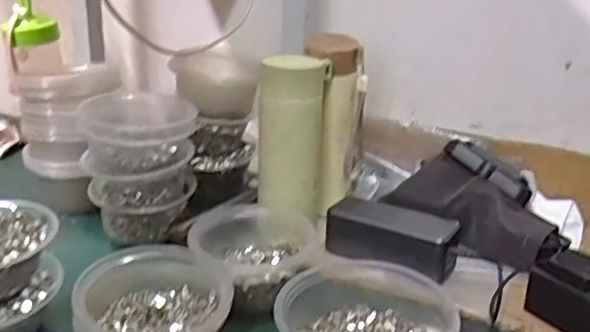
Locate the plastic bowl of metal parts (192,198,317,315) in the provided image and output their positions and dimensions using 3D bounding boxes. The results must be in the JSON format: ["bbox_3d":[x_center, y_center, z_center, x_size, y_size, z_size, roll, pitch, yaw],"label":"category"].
[{"bbox_3d":[-0.043,0.083,0.573,0.092,0.055,0.116,12,25,21],"label":"plastic bowl of metal parts"}]

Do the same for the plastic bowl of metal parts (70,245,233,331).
[{"bbox_3d":[-0.108,0.116,0.476,0.109,0.074,0.113,2,24,-1],"label":"plastic bowl of metal parts"}]

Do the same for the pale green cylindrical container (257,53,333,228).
[{"bbox_3d":[-0.004,-0.029,0.637,0.058,0.160,0.070,15,27,26],"label":"pale green cylindrical container"}]

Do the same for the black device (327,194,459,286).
[{"bbox_3d":[0.101,0.069,0.632,0.131,0.043,0.058,16,27,29],"label":"black device"}]

